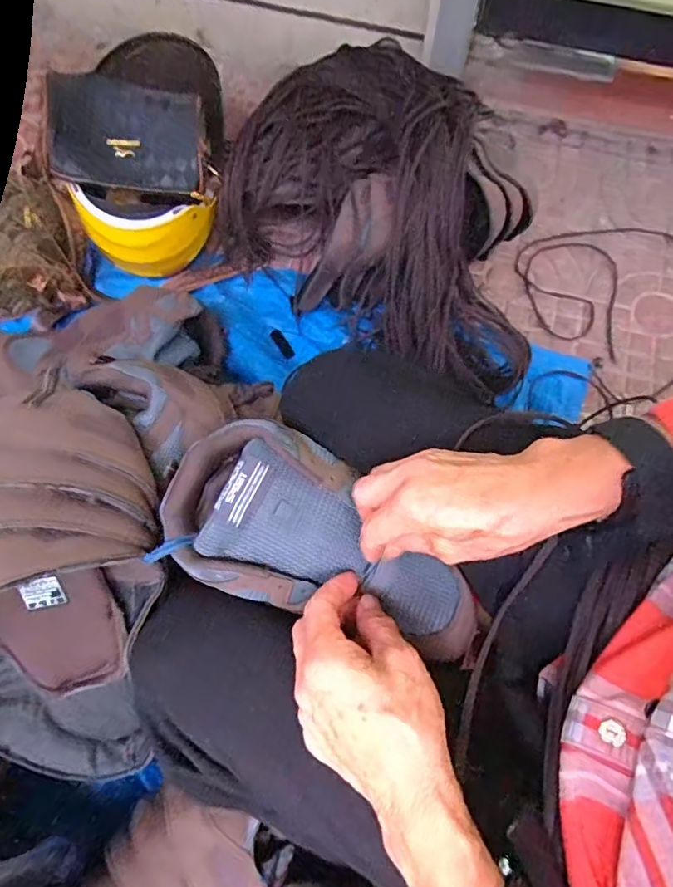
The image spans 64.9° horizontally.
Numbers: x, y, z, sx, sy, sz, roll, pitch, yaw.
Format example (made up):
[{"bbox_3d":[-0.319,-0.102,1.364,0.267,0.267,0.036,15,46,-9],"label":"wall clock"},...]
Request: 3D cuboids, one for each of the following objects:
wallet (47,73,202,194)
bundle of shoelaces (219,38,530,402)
[{"bbox_3d":[-0.298,-0.442,0.751,0.200,0.015,0.152,0,91,-10],"label":"wallet"},{"bbox_3d":[0.118,-0.360,0.823,0.508,0.195,0.403,33,71,12],"label":"bundle of shoelaces"}]

